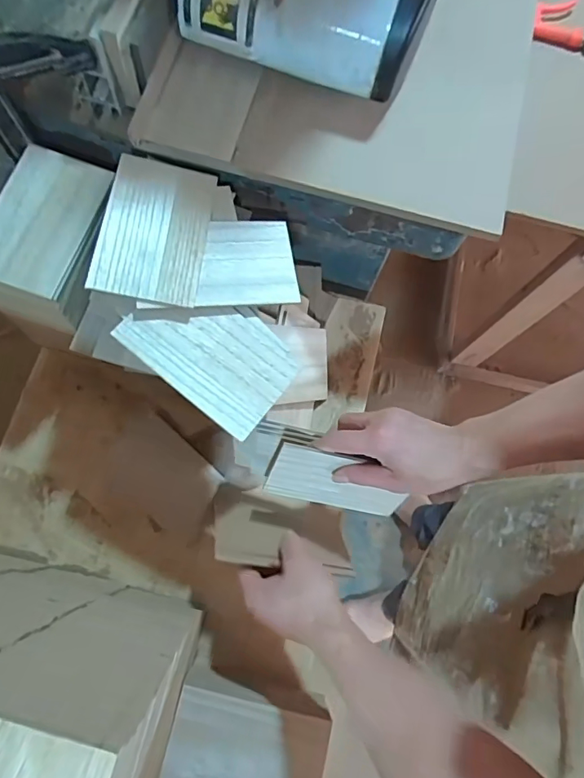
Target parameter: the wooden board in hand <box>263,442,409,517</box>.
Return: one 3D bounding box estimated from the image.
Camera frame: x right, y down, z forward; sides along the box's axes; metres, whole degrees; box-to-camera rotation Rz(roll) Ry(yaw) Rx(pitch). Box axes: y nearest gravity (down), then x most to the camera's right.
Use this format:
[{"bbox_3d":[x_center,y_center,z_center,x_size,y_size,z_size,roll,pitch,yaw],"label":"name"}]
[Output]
[{"bbox_3d":[0.053,0.105,0.547,0.156,0.098,0.006,15,45,-11],"label":"wooden board in hand"}]

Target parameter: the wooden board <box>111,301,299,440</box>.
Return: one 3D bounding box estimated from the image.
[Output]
[{"bbox_3d":[-0.074,-0.039,0.466,0.152,0.011,0.101,40,74,-2],"label":"wooden board"}]

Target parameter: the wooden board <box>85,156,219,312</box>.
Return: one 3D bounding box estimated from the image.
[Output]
[{"bbox_3d":[-0.133,-0.155,0.479,0.096,0.014,0.155,9,68,-10],"label":"wooden board"}]

